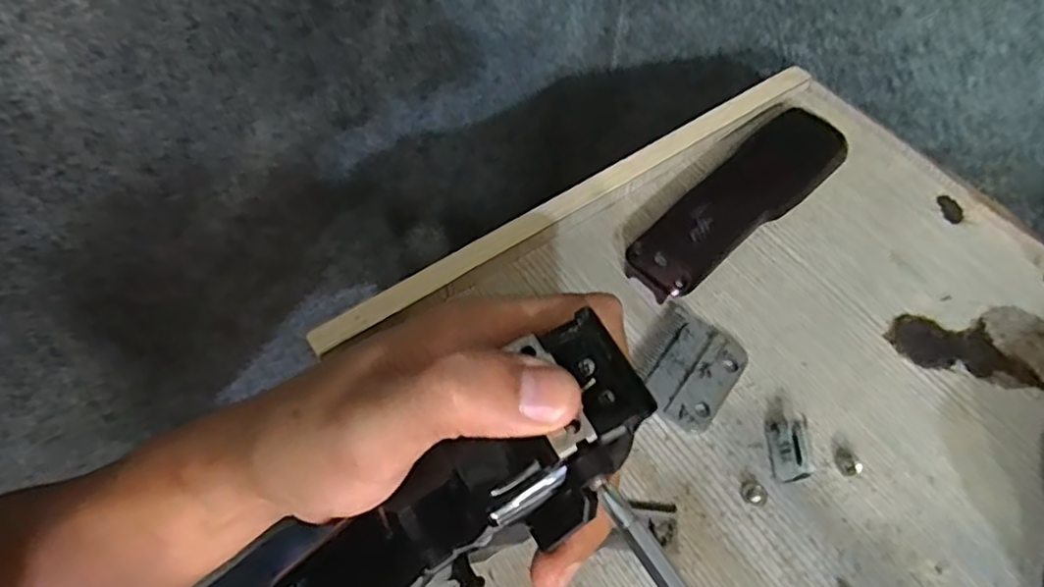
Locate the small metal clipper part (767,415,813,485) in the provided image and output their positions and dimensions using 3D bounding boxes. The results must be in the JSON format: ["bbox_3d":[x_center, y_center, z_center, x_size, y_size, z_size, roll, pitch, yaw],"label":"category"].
[{"bbox_3d":[0.102,0.060,0.251,0.011,0.013,0.023,4,58,3],"label":"small metal clipper part"}]

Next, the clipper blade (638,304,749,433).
[{"bbox_3d":[0.070,0.032,0.274,0.036,0.006,0.048,31,63,18],"label":"clipper blade"}]

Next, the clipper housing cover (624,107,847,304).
[{"bbox_3d":[0.108,-0.048,0.316,0.141,0.015,0.038,-40,66,-22],"label":"clipper housing cover"}]

